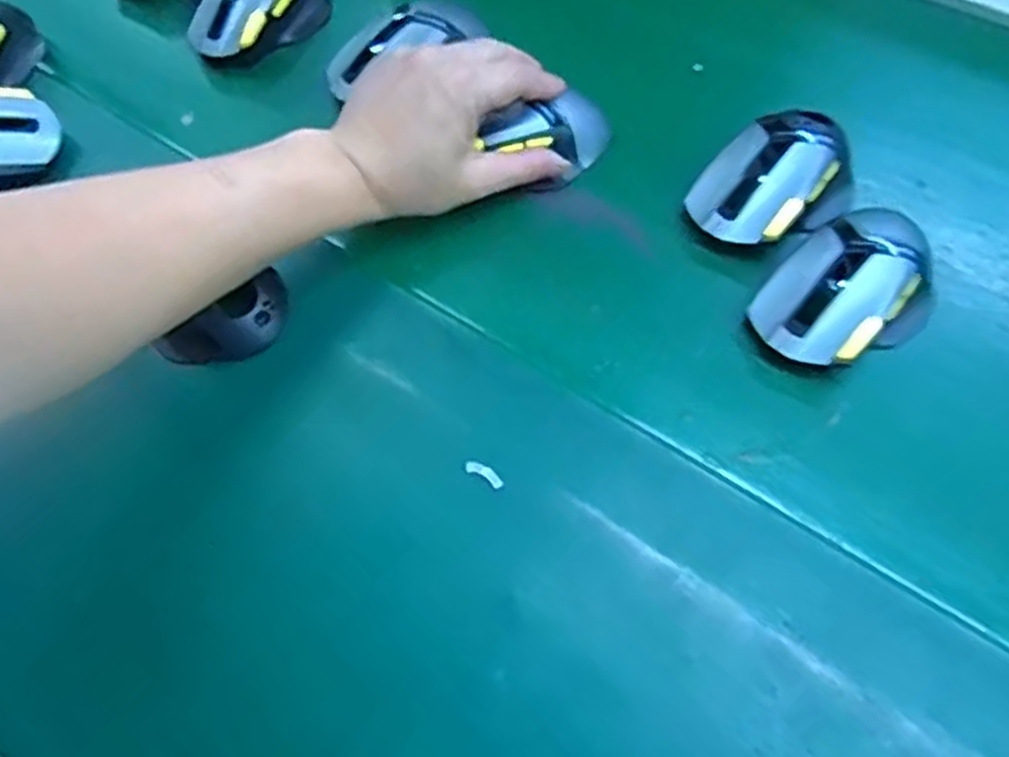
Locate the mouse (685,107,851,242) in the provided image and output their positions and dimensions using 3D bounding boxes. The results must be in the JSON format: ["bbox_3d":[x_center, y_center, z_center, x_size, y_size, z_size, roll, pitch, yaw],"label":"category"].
[{"bbox_3d":[0.162,-0.117,0.457,0.071,0.035,0.099,40,72,21],"label":"mouse"}]

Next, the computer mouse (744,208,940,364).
[{"bbox_3d":[0.190,-0.049,0.420,0.110,0.036,0.069,-38,67,-15],"label":"computer mouse"}]

